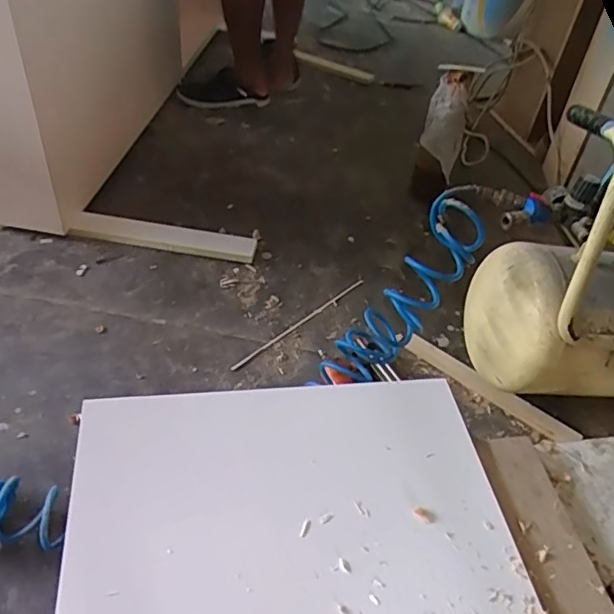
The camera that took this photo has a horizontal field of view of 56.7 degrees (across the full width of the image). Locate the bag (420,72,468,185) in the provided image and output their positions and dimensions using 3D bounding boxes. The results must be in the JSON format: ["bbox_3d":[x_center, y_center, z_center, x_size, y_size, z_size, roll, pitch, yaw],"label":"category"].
[{"bbox_3d":[0.296,-0.382,1.229,0.088,0.226,0.052,15,45,7],"label":"bag"}]

